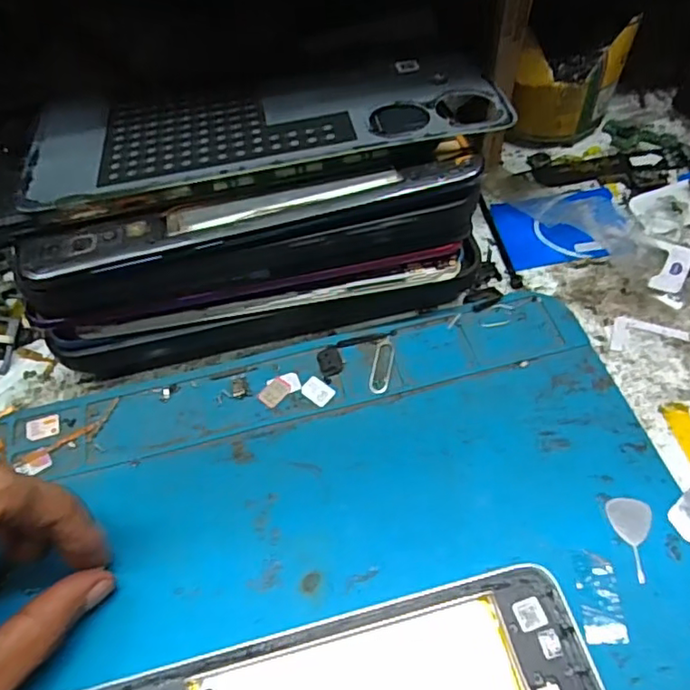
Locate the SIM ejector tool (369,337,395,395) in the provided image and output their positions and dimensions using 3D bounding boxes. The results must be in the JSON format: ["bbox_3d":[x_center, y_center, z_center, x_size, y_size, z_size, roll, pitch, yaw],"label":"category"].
[{"bbox_3d":[0.015,0.008,0.242,0.008,0.004,0.027,8,59,8],"label":"SIM ejector tool"}]

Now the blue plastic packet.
[{"bbox_3d":[0.102,-0.056,0.278,0.059,0.004,0.041,-10,57,-3],"label":"blue plastic packet"}]

